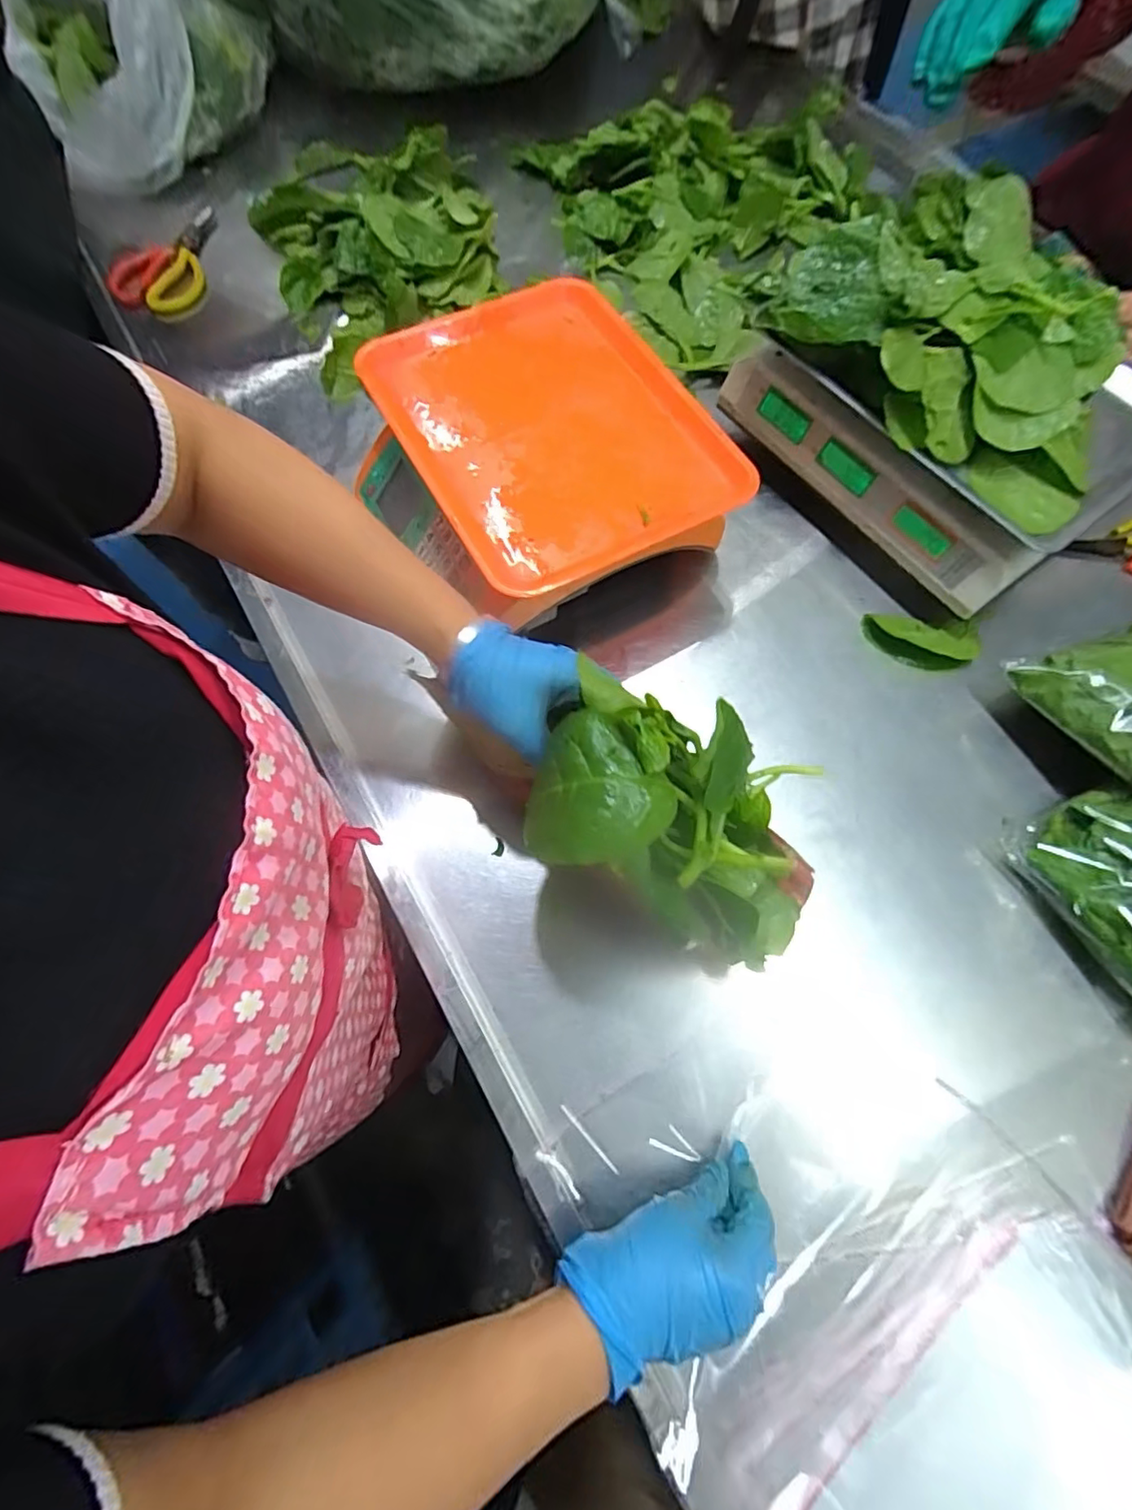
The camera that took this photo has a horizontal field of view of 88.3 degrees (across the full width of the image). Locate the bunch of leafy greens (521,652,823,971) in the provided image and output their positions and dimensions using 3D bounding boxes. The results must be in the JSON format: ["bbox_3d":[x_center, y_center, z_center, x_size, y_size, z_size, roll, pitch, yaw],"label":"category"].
[{"bbox_3d":[0.078,0.040,0.367,0.187,0.137,0.129,16,69,5],"label":"bunch of leafy greens"}]

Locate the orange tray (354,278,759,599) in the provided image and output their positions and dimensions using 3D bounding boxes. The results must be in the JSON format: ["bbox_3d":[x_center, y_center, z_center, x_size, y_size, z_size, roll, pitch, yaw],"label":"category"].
[{"bbox_3d":[-0.014,-0.277,0.488,0.232,0.024,0.297,-30,72,-12],"label":"orange tray"}]

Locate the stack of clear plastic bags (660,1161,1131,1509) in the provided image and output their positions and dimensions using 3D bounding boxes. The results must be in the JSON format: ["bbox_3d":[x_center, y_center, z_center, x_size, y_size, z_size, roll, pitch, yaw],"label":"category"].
[{"bbox_3d":[0.274,0.446,0.327,0.280,0.026,0.350,-36,73,-14],"label":"stack of clear plastic bags"}]

